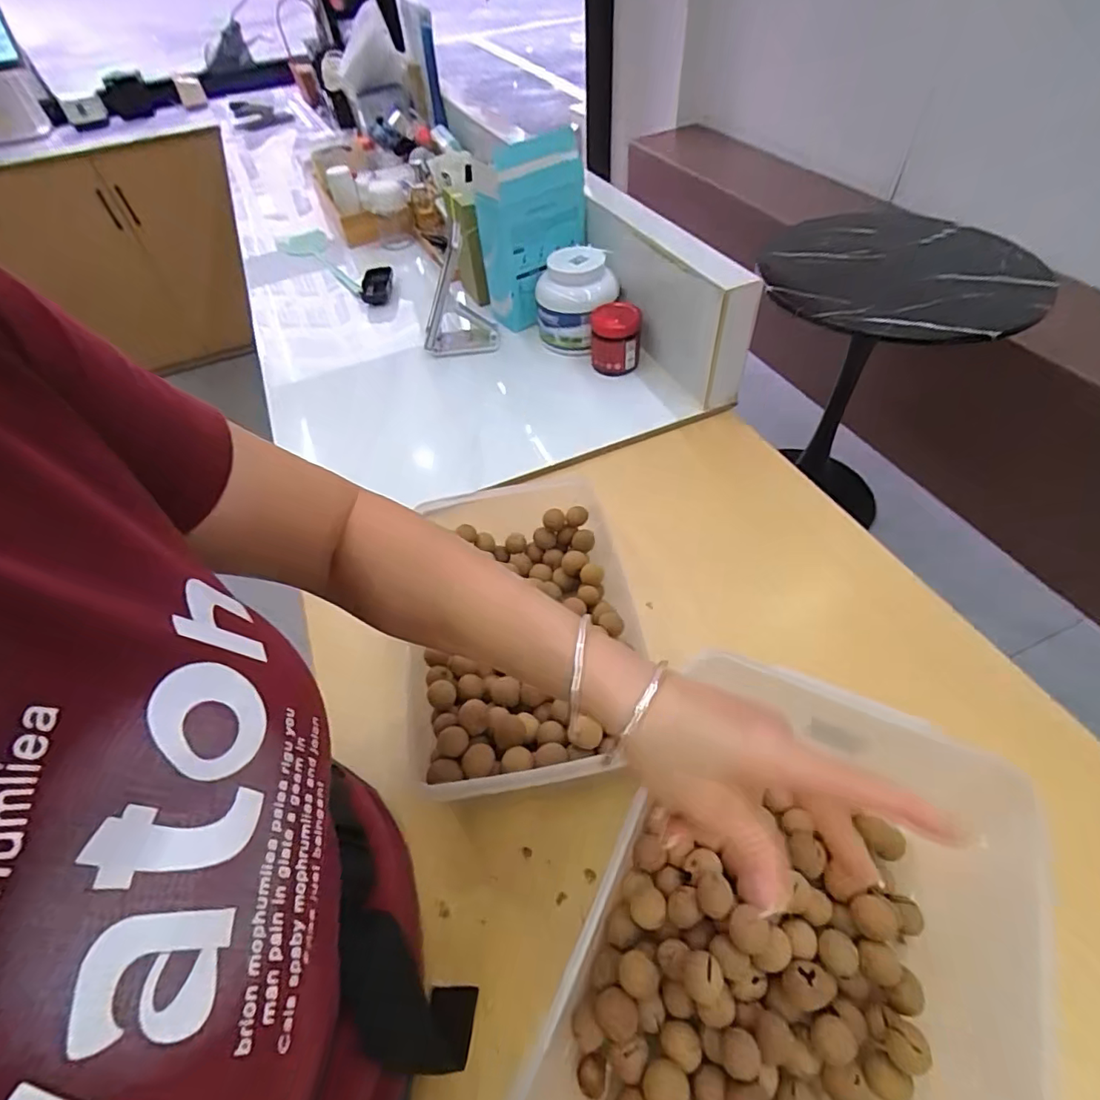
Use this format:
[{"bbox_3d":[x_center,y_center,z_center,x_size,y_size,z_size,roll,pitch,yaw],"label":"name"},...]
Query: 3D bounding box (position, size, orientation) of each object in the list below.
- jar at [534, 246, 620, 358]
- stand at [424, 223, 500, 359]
[{"bbox_3d":[0.037,-0.358,0.798,0.114,0.124,0.101,2,52,6],"label":"jar"},{"bbox_3d":[-0.143,-0.375,0.796,0.112,0.188,0.075,-10,52,-4],"label":"stand"}]

